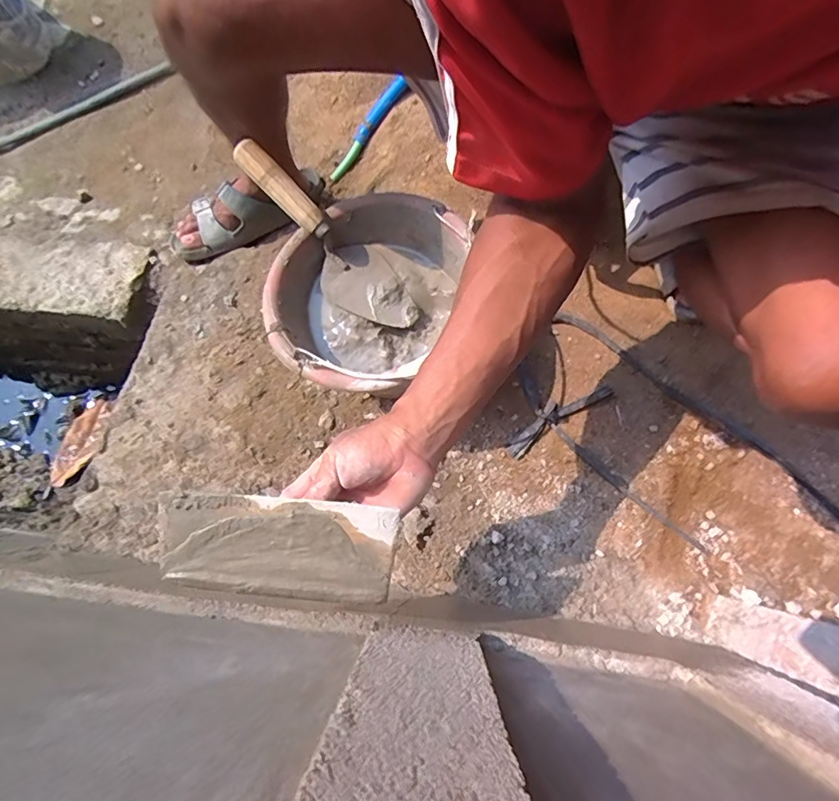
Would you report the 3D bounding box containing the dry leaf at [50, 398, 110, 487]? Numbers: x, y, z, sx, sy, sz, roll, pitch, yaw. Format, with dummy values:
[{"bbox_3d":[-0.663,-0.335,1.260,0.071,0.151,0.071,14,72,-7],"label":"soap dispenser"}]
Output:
[{"bbox_3d":[-0.784,0.096,1.158,0.078,0.017,0.206,23,79,6],"label":"dry leaf"}]

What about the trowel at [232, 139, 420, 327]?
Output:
[{"bbox_3d":[-0.109,-0.189,0.598,0.085,0.058,0.267,-47,112,-8],"label":"trowel"}]

